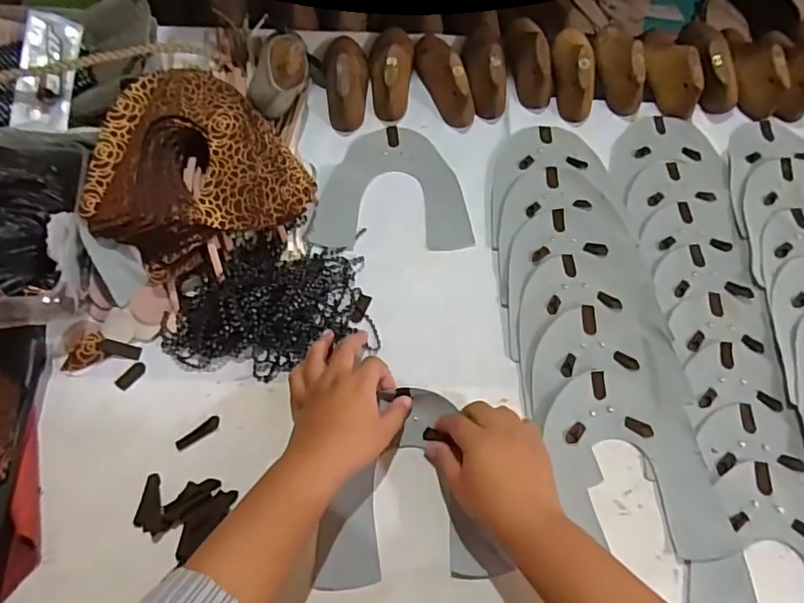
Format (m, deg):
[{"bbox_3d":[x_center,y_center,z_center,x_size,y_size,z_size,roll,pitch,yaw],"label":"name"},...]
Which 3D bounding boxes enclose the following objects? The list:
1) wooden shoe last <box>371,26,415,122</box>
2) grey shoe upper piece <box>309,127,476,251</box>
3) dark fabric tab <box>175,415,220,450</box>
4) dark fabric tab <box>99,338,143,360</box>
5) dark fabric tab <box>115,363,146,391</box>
[{"bbox_3d":[-0.014,-0.280,0.629,0.051,0.057,0.136,4,64,0],"label":"wooden shoe last"},{"bbox_3d":[-0.012,-0.126,0.585,0.161,0.005,0.157,-1,66,-4],"label":"grey shoe upper piece"},{"bbox_3d":[-0.173,0.112,0.459,0.039,0.004,0.010,-35,70,-18],"label":"dark fabric tab"},{"bbox_3d":[-0.256,0.044,0.489,0.036,0.004,0.013,15,80,-11],"label":"dark fabric tab"},{"bbox_3d":[-0.242,0.066,0.480,0.012,0.004,0.027,34,67,13],"label":"dark fabric tab"}]

